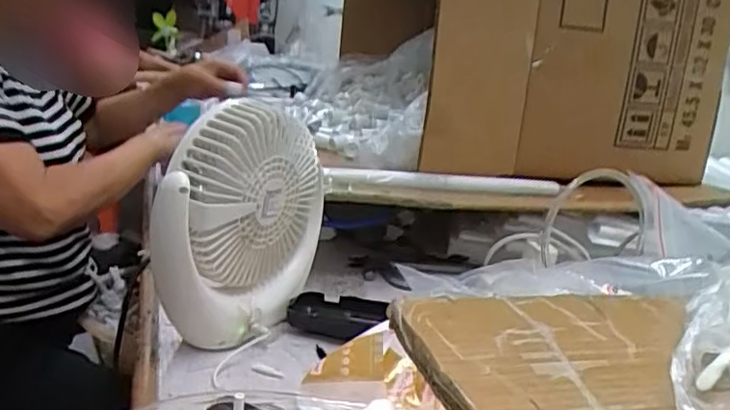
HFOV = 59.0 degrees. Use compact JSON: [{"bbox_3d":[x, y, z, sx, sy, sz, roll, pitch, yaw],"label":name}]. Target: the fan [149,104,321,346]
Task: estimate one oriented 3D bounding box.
[{"bbox_3d":[-0.114,0.019,0.592,0.070,0.186,0.182,12,16,24],"label":"fan"}]

